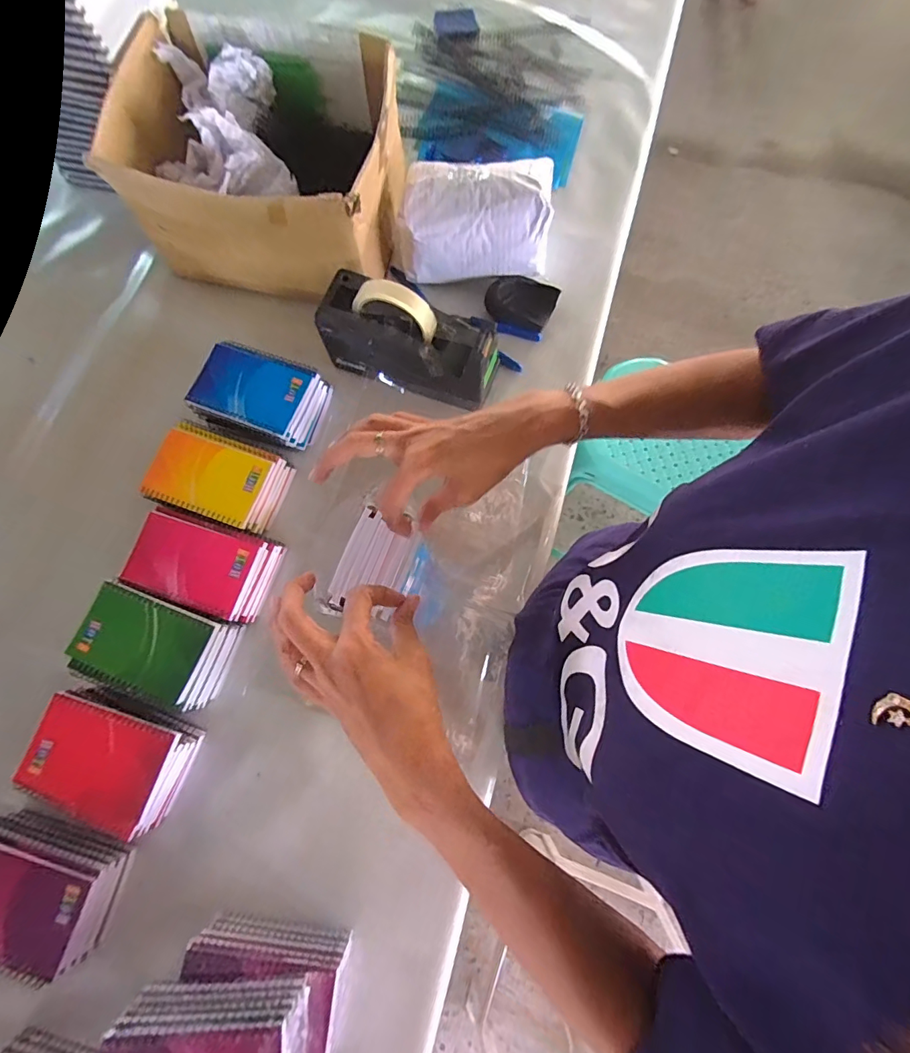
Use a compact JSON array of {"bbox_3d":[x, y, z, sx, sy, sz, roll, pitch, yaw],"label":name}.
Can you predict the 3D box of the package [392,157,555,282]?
[{"bbox_3d":[0.023,-0.378,0.585,0.190,0.102,0.101,3,75,2],"label":"package"}]

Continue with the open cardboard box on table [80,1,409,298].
[{"bbox_3d":[-0.227,-0.444,0.576,0.303,0.146,0.264,6,75,3],"label":"open cardboard box on table"}]

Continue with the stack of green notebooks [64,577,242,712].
[{"bbox_3d":[-0.308,0.126,0.483,0.142,0.055,0.097,19,76,6],"label":"stack of green notebooks"}]

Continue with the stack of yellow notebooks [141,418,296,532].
[{"bbox_3d":[-0.269,-0.055,0.528,0.135,0.041,0.097,20,76,6],"label":"stack of yellow notebooks"}]

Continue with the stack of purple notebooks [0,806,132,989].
[{"bbox_3d":[-0.396,0.339,0.432,0.136,0.045,0.102,14,76,5],"label":"stack of purple notebooks"}]

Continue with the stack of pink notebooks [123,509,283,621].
[{"bbox_3d":[-0.274,0.043,0.515,0.136,0.058,0.093,17,76,5],"label":"stack of pink notebooks"}]

